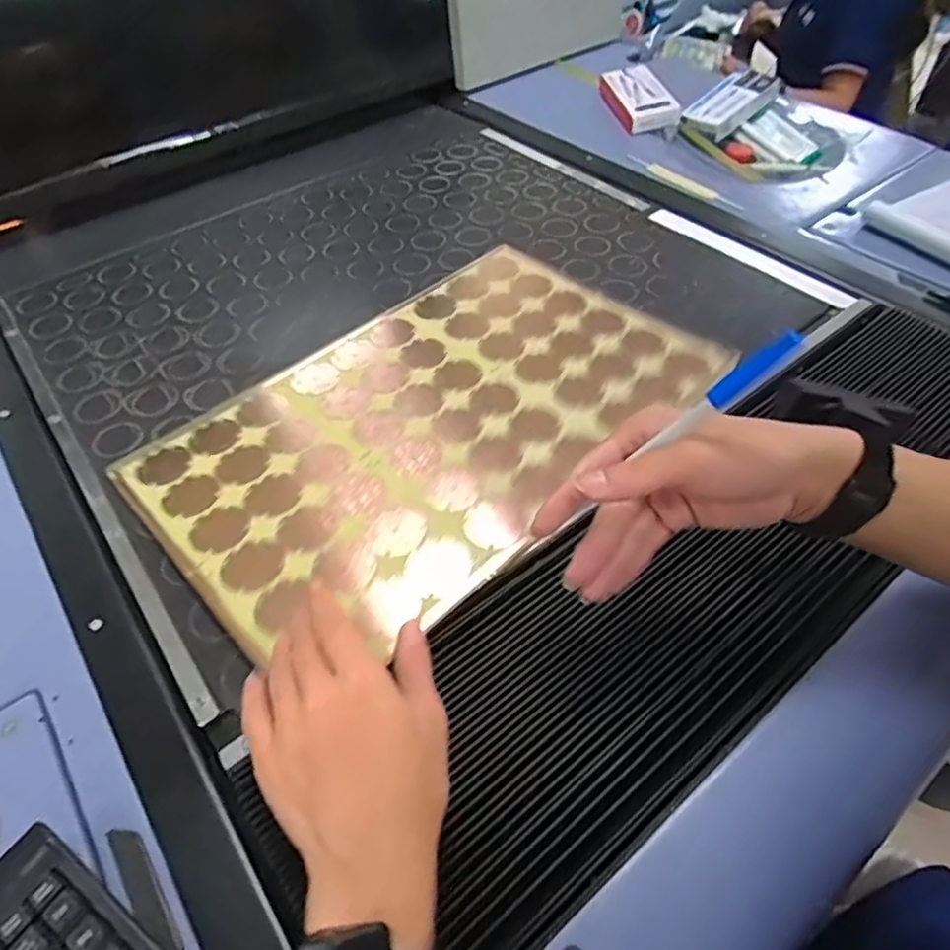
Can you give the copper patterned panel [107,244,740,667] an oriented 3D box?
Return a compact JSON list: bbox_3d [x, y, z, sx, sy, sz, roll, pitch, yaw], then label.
[{"bbox_3d":[-0.034,-0.056,0.558,0.468,0.012,0.299,-37,57,-25],"label":"copper patterned panel"}]

